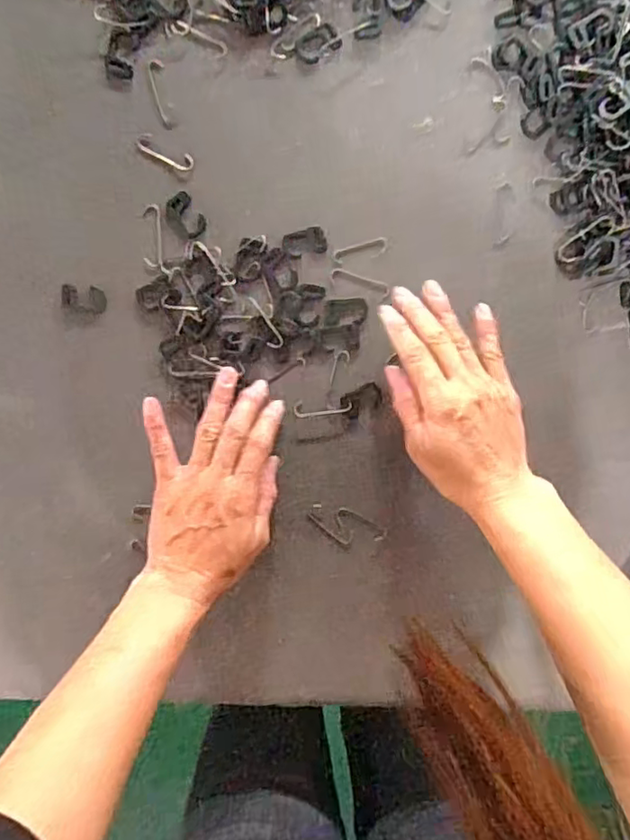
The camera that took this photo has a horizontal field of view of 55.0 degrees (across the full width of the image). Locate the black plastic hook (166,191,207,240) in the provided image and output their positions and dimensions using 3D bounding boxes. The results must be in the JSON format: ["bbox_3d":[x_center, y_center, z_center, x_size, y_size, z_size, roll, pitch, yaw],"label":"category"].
[{"bbox_3d":[-0.090,-0.140,0.418,0.023,0.004,0.032,-36,97,3],"label":"black plastic hook"}]

